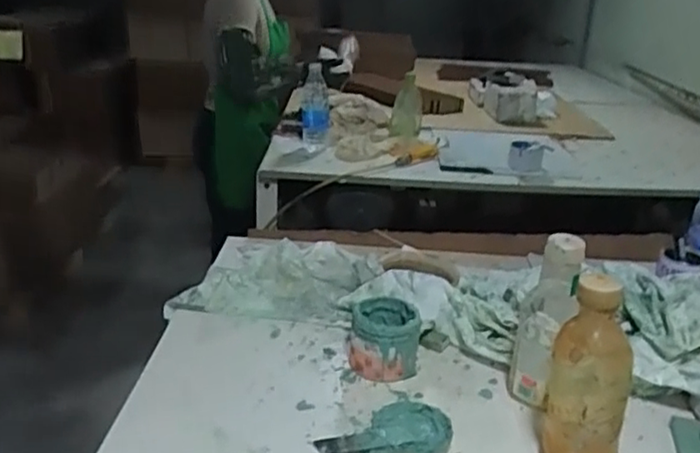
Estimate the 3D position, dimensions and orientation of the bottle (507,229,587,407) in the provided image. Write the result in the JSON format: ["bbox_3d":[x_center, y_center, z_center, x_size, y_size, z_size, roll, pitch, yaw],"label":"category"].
[{"bbox_3d":[0.218,0.110,0.751,0.059,0.207,0.053,16,26,28],"label":"bottle"}]

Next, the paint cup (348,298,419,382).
[{"bbox_3d":[0.041,0.141,0.825,0.081,0.072,0.087,3,23,-1],"label":"paint cup"}]

